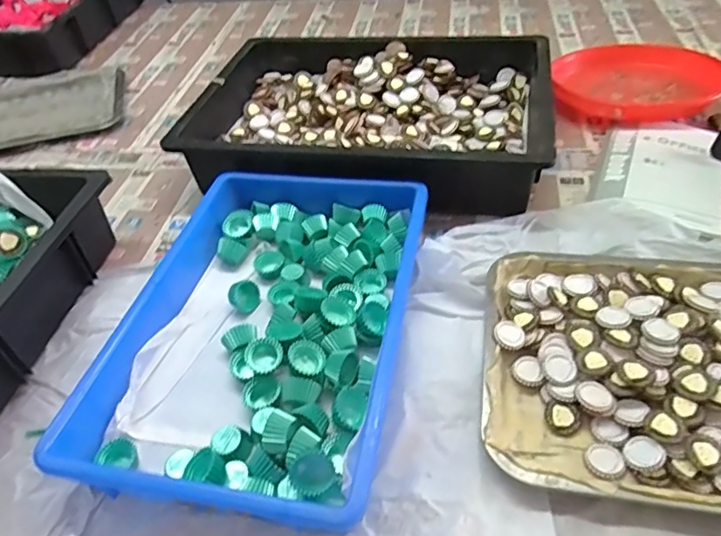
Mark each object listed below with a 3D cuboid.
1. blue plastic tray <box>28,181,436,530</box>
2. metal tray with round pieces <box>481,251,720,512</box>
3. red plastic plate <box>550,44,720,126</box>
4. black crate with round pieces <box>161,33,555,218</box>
[{"bbox_3d":[-0.080,0.042,0.494,0.242,0.061,0.358,7,48,10],"label":"blue plastic tray"},{"bbox_3d":[0.260,0.078,0.440,0.297,0.028,0.243,7,48,10],"label":"metal tray with round pieces"},{"bbox_3d":[0.403,-0.277,0.769,0.238,0.028,0.238,-2,47,2],"label":"red plastic plate"},{"bbox_3d":[0.012,-0.206,0.700,0.442,0.090,0.328,8,48,11],"label":"black crate with round pieces"}]

